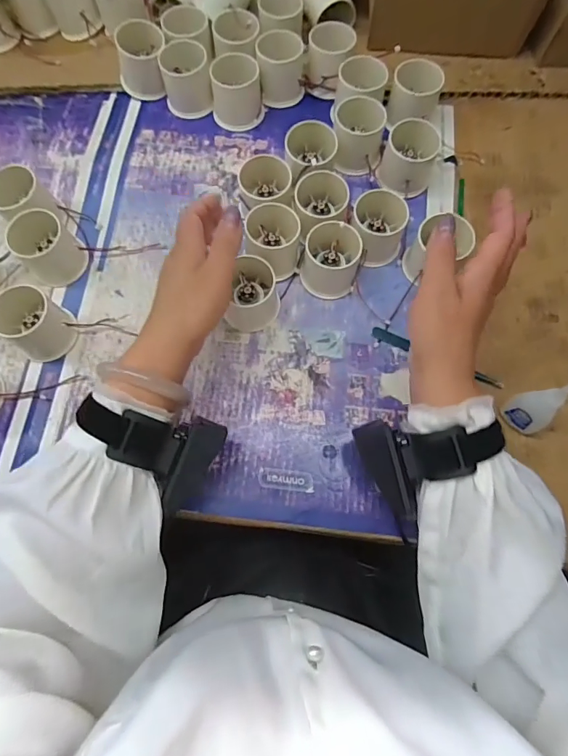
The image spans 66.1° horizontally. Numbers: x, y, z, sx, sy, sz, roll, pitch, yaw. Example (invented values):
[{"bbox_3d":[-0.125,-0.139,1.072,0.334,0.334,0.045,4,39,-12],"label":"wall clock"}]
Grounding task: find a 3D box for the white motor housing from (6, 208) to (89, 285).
[{"bbox_3d":[-0.226,-0.125,0.420,0.052,0.050,0.054,-41,77,-11],"label":"white motor housing"}]

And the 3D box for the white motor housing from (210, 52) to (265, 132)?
[{"bbox_3d":[-0.050,-0.306,0.470,0.052,0.046,0.054,-7,73,-2],"label":"white motor housing"}]

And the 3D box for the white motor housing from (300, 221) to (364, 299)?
[{"bbox_3d":[0.046,-0.118,0.416,0.054,0.051,0.063,11,74,3],"label":"white motor housing"}]

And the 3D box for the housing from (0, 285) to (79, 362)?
[{"bbox_3d":[-0.226,-0.050,0.396,0.051,0.051,0.051,37,77,10],"label":"housing"}]

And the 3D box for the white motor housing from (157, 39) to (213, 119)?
[{"bbox_3d":[-0.106,-0.325,0.476,0.051,0.047,0.053,0,73,0],"label":"white motor housing"}]

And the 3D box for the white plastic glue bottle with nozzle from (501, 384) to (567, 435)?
[{"bbox_3d":[0.210,0.018,0.336,0.031,0.120,0.032,-16,74,-5],"label":"white plastic glue bottle with nozzle"}]

